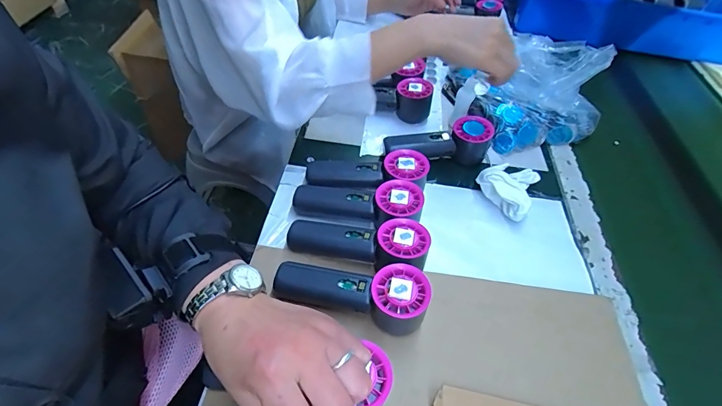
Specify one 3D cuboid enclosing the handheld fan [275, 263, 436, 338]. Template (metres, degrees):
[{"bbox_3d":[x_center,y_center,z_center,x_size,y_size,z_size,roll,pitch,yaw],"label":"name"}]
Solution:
[{"bbox_3d":[-0.011,0.087,0.377,0.154,0.054,0.054,14,50,6],"label":"handheld fan"}]

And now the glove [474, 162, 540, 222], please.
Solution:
[{"bbox_3d":[0.213,-0.027,0.510,0.101,0.046,0.079,-34,61,-29],"label":"glove"}]

